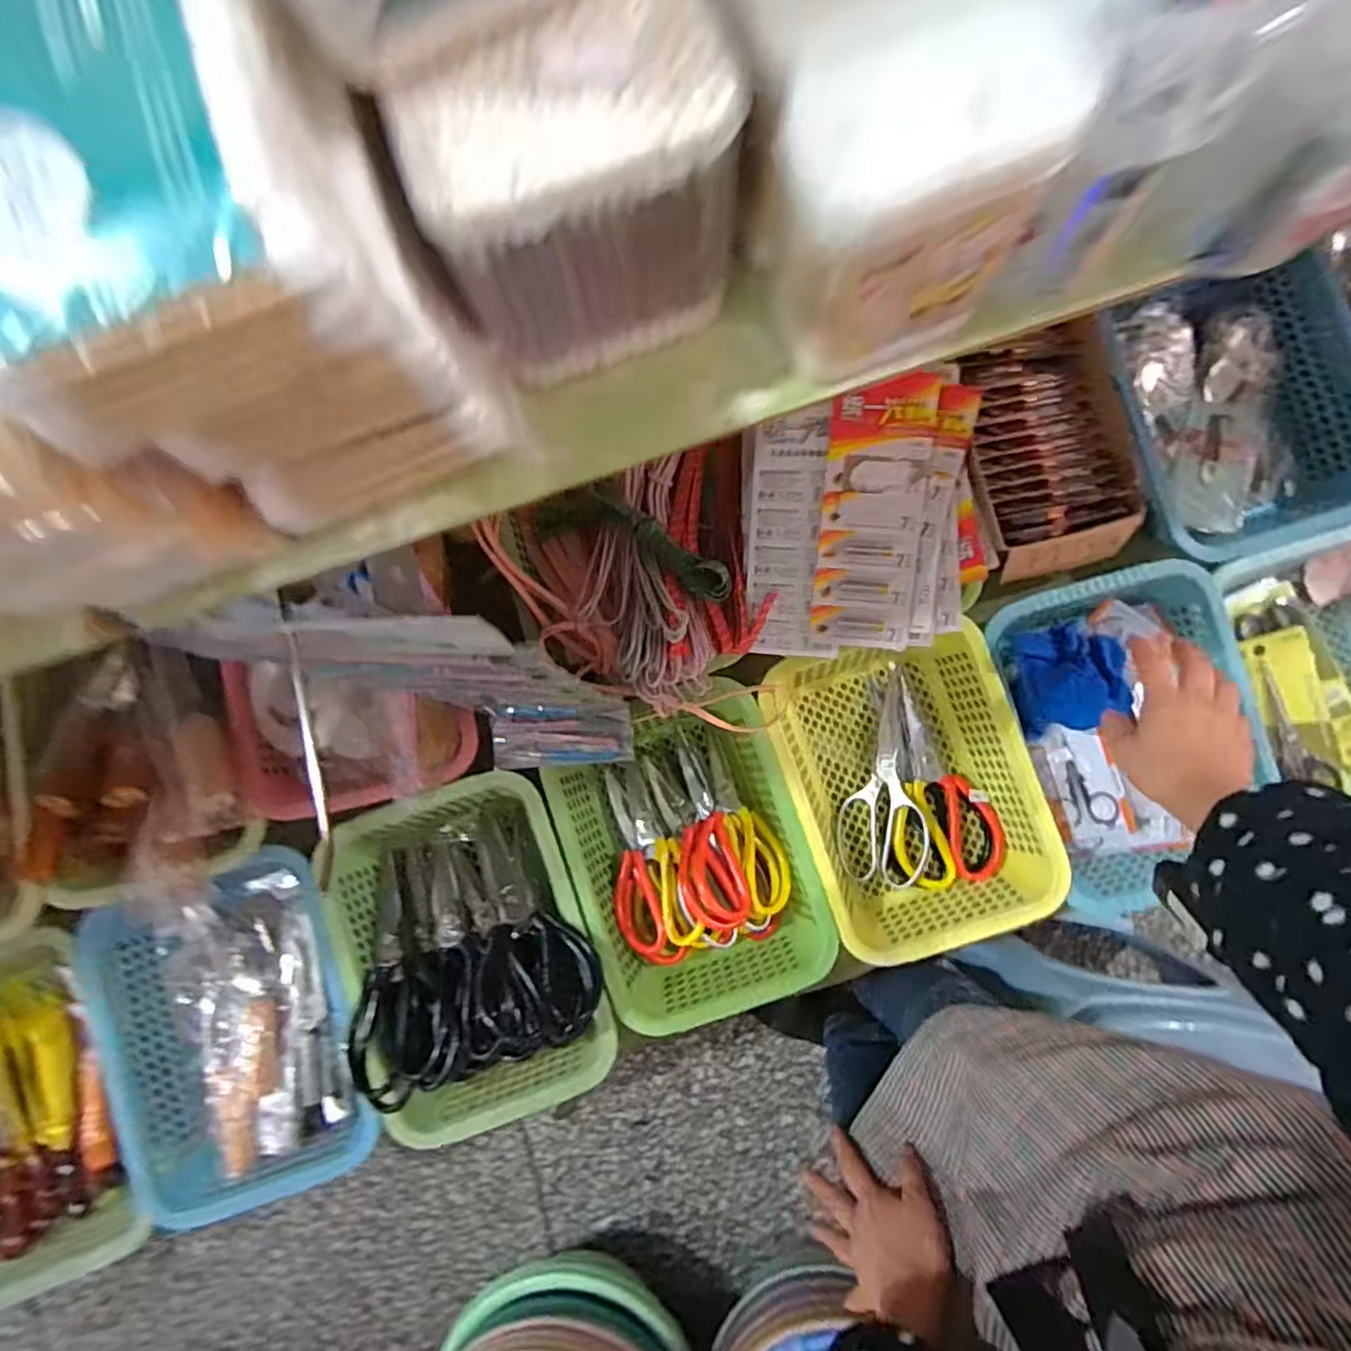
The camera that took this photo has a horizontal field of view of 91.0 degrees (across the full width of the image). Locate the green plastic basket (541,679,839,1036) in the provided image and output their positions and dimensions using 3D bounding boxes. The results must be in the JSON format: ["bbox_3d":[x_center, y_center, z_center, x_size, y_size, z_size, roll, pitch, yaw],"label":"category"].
[{"bbox_3d":[0.015,0.180,0.665,0.221,0.074,0.296,-20,82,1],"label":"green plastic basket"}]

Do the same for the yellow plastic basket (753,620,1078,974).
[{"bbox_3d":[0.229,0.112,0.666,0.216,0.082,0.287,-18,82,1],"label":"yellow plastic basket"}]

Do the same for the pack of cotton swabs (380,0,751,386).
[{"bbox_3d":[-0.023,-0.126,0.183,0.077,0.071,0.043,-27,82,0],"label":"pack of cotton swabs"}]

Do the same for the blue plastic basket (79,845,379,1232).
[{"bbox_3d":[-0.415,0.339,0.642,0.219,0.080,0.303,-20,82,1],"label":"blue plastic basket"}]

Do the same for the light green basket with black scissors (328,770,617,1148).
[{"bbox_3d":[-0.195,0.261,0.627,0.230,0.099,0.307,-18,82,1],"label":"light green basket with black scissors"}]

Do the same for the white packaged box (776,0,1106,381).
[{"bbox_3d":[0.059,-0.123,0.179,0.069,0.069,0.044,-12,82,2],"label":"white packaged box"}]

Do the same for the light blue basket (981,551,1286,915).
[{"bbox_3d":[0.436,0.052,0.638,0.210,0.094,0.296,-20,82,1],"label":"light blue basket"}]

